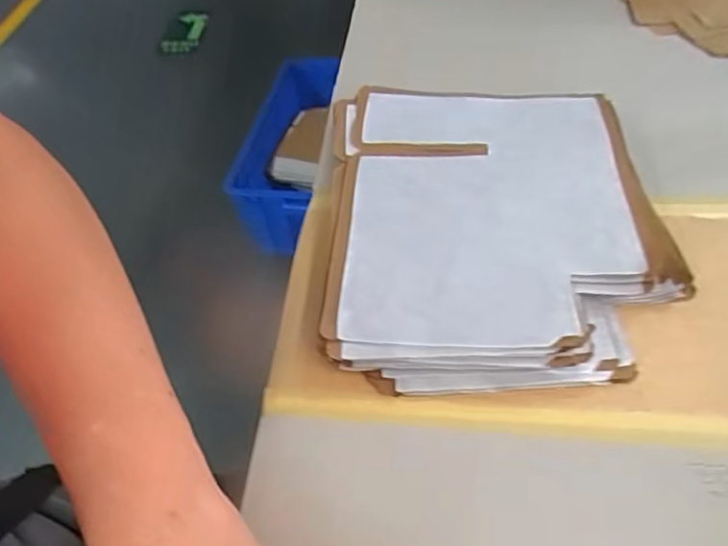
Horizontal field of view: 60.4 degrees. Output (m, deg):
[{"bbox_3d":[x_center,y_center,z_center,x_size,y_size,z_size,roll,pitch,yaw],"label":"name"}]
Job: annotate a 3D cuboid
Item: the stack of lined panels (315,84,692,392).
[{"bbox_3d":[0.087,-0.039,0.423,0.213,0.027,0.255,-2,50,3],"label":"stack of lined panels"}]

